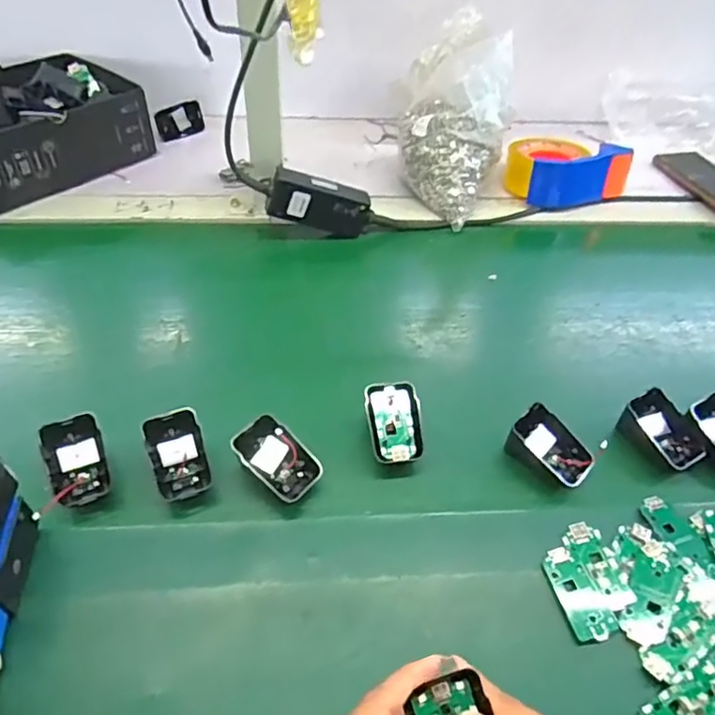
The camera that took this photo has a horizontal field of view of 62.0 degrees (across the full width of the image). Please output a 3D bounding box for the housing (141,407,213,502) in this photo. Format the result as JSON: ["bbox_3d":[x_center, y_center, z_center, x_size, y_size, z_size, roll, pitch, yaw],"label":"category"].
[{"bbox_3d":[-0.141,0.078,0.471,0.044,0.018,0.068,-12,80,-30],"label":"housing"}]

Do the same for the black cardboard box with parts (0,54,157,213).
[{"bbox_3d":[-0.409,-0.294,0.763,0.177,0.100,0.251,32,53,22],"label":"black cardboard box with parts"}]

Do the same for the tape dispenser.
[{"bbox_3d":[0.270,-0.256,0.794,0.141,0.063,0.109,-8,49,-13],"label":"tape dispenser"}]

